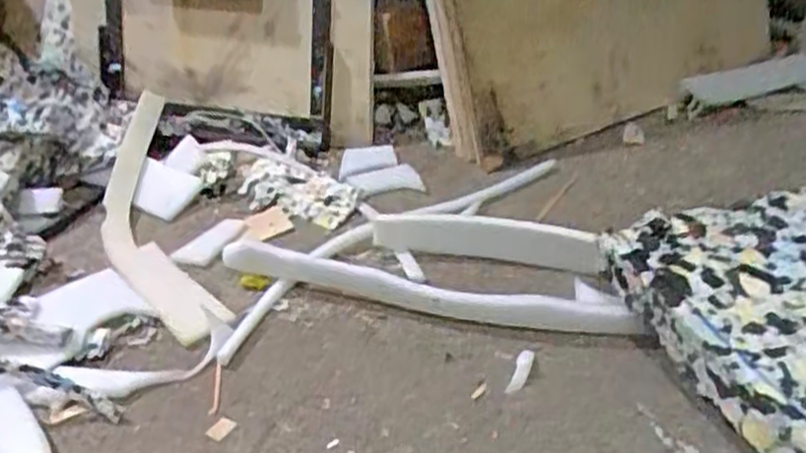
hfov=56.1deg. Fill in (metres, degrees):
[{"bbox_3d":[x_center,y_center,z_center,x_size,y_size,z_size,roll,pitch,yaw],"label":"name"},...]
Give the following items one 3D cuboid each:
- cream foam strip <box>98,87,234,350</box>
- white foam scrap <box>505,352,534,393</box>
[{"bbox_3d":[-0.306,-0.024,0.887,0.116,0.082,0.498,-17,31,-15],"label":"cream foam strip"},{"bbox_3d":[0.098,0.119,0.625,0.013,0.004,0.052,6,33,23],"label":"white foam scrap"}]

